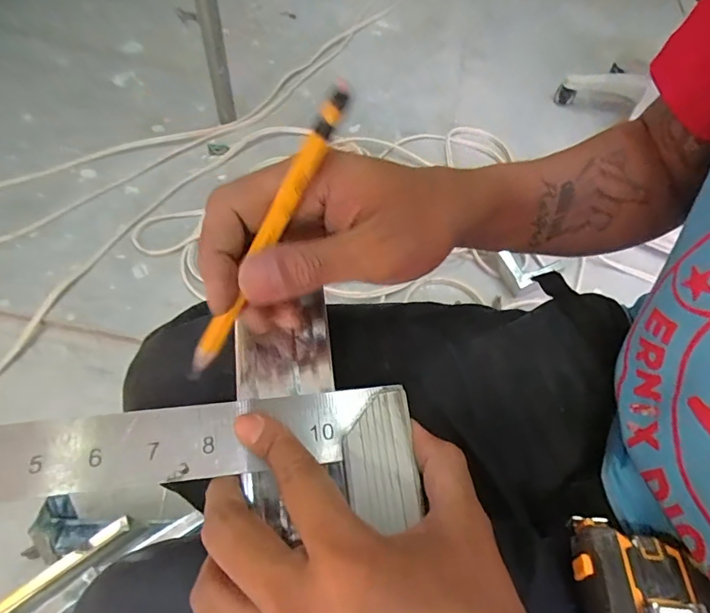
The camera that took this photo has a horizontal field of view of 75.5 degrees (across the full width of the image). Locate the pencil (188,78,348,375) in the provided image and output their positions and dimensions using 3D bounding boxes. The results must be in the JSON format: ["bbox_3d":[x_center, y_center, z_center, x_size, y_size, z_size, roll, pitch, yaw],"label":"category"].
[{"bbox_3d":[-0.039,-0.026,0.195,0.007,0.141,0.007,37,16,22],"label":"pencil"}]

